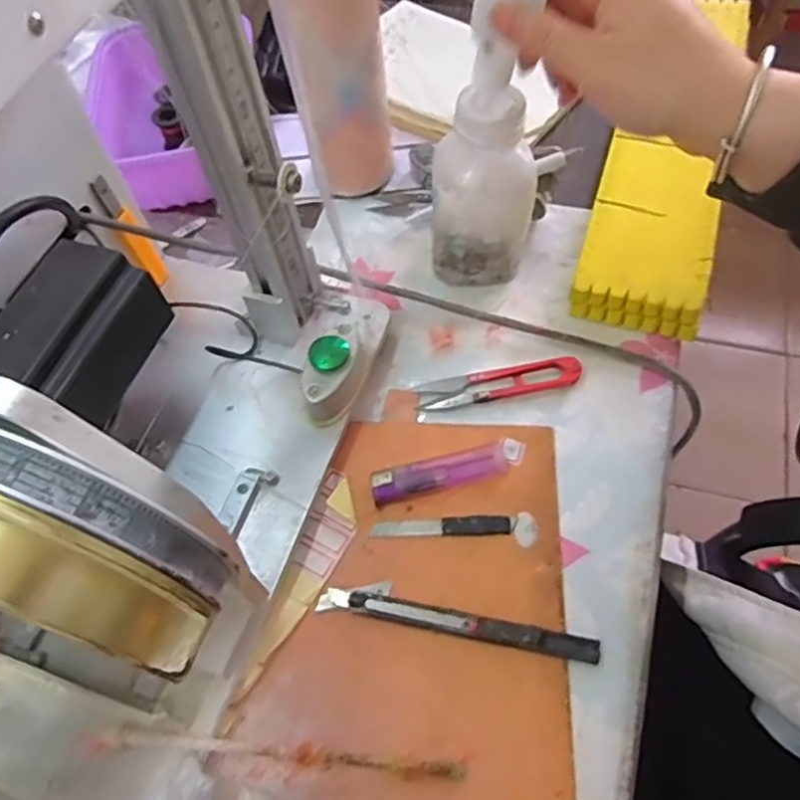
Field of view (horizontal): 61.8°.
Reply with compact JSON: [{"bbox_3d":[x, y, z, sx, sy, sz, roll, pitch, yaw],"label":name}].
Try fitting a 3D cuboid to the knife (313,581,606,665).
[{"bbox_3d":[0.029,0.111,0.341,0.142,0.008,0.017,9,59,10],"label":"knife"}]

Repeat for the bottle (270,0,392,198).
[{"bbox_3d":[-0.046,-0.239,0.428,0.061,0.212,0.060,-10,58,-1],"label":"bottle"}]

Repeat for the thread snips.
[{"bbox_3d":[0.061,-0.011,0.416,0.101,0.010,0.019,-8,58,0],"label":"thread snips"}]

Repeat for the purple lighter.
[{"bbox_3d":[0.022,0.042,0.383,0.078,0.011,0.019,-15,58,-4],"label":"purple lighter"}]

